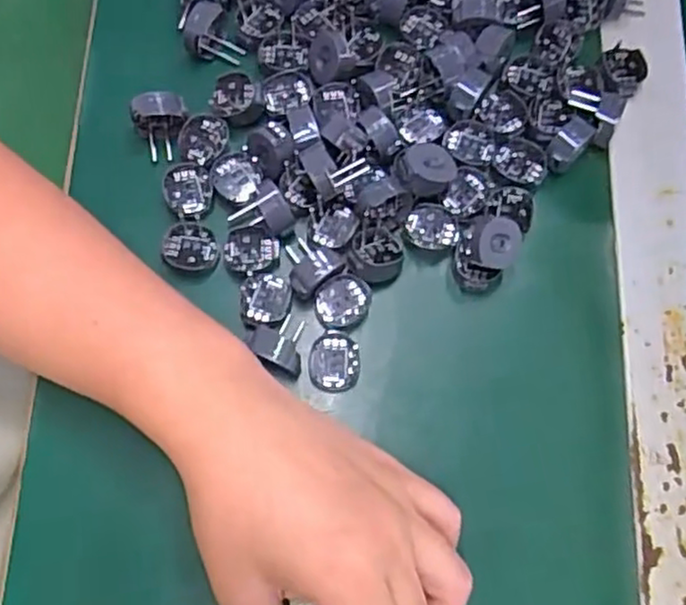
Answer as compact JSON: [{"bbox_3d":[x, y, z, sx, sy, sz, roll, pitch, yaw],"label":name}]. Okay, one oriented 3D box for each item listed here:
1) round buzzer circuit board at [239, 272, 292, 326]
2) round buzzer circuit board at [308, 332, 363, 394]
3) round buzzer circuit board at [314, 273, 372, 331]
[{"bbox_3d":[-0.039,-0.001,0.354,0.025,0.007,0.027,0,77,-1],"label":"round buzzer circuit board"},{"bbox_3d":[-0.004,0.030,0.350,0.026,0.010,0.028,-5,77,-3],"label":"round buzzer circuit board"},{"bbox_3d":[0.000,0.000,0.356,0.027,0.010,0.029,0,77,-1],"label":"round buzzer circuit board"}]

